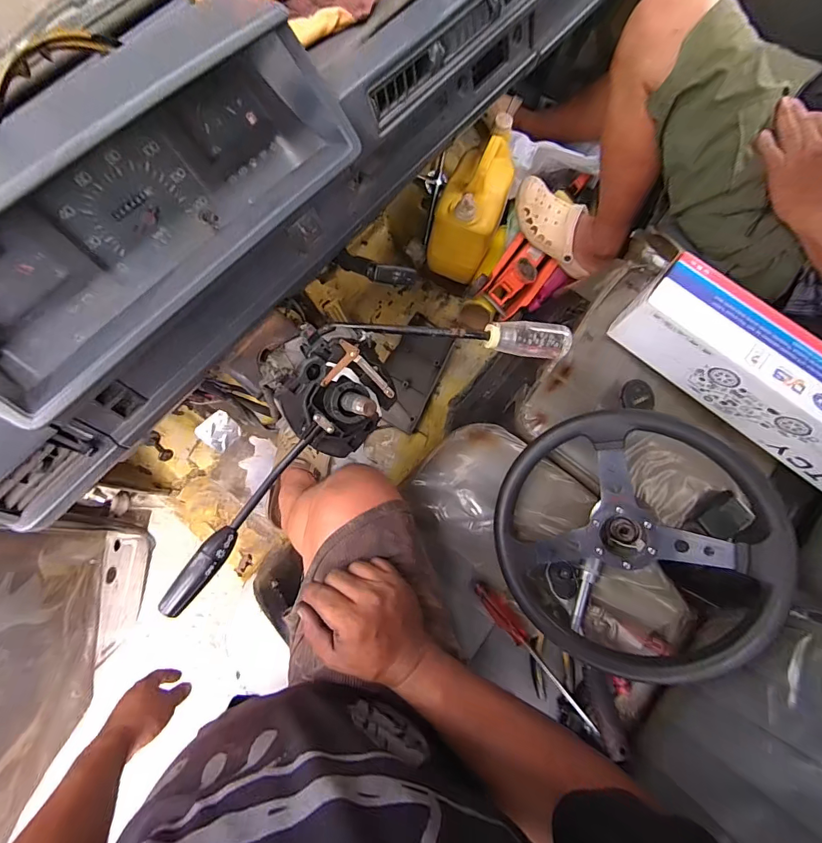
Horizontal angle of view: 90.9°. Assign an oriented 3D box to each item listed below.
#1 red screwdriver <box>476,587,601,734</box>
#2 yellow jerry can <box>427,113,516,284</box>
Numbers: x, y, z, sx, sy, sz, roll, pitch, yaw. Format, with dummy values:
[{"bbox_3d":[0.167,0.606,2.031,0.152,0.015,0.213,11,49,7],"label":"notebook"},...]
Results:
[{"bbox_3d":[0.177,0.331,0.583,0.033,0.039,0.228,-39,81,-10],"label":"red screwdriver"},{"bbox_3d":[0.158,-0.535,1.011,0.145,0.245,0.266,26,77,4],"label":"yellow jerry can"}]

